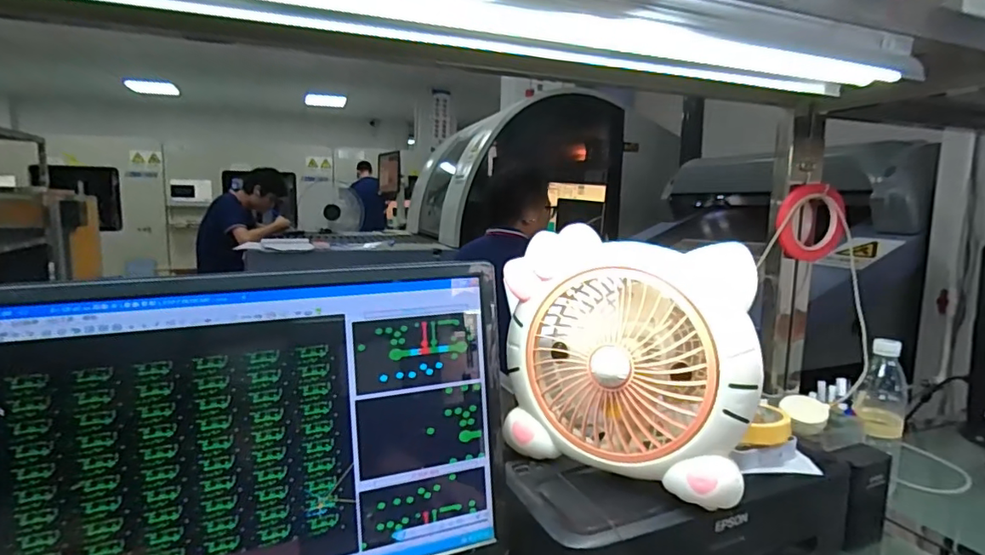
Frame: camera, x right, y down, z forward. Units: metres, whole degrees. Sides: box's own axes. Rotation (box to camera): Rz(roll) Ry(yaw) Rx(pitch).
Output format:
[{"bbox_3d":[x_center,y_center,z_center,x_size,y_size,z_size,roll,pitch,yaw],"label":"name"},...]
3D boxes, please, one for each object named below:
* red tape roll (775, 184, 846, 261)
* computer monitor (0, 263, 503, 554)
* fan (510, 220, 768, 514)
[{"bbox_3d":[0.490,-0.084,0.833,0.114,0.114,0.027,4,5,-13],"label":"red tape roll"},{"bbox_3d":[-0.198,0.155,0.454,0.429,0.311,0.059,-2,9,-23],"label":"computer monitor"},{"bbox_3d":[0.135,0.082,0.566,0.252,0.230,0.092,8,11,38],"label":"fan"}]

